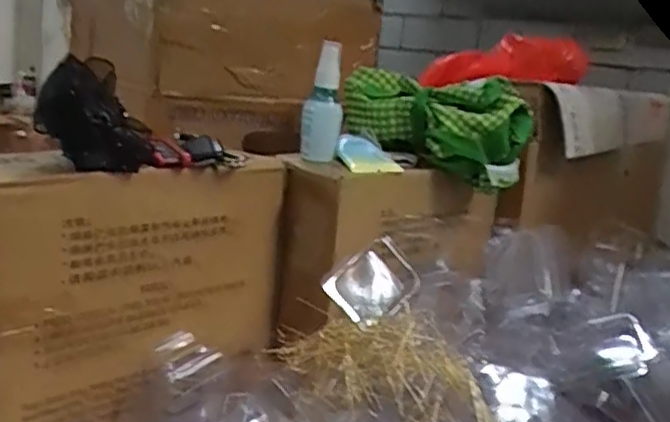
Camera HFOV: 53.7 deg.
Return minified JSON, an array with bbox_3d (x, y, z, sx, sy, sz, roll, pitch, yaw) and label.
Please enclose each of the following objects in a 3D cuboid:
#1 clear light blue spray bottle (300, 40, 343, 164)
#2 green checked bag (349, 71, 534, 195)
[{"bbox_3d":[-0.012,-0.108,0.667,0.040,0.113,0.031,5,13,-2],"label":"clear light blue spray bottle"},{"bbox_3d":[0.110,-0.096,0.745,0.212,0.102,0.080,16,16,37],"label":"green checked bag"}]

